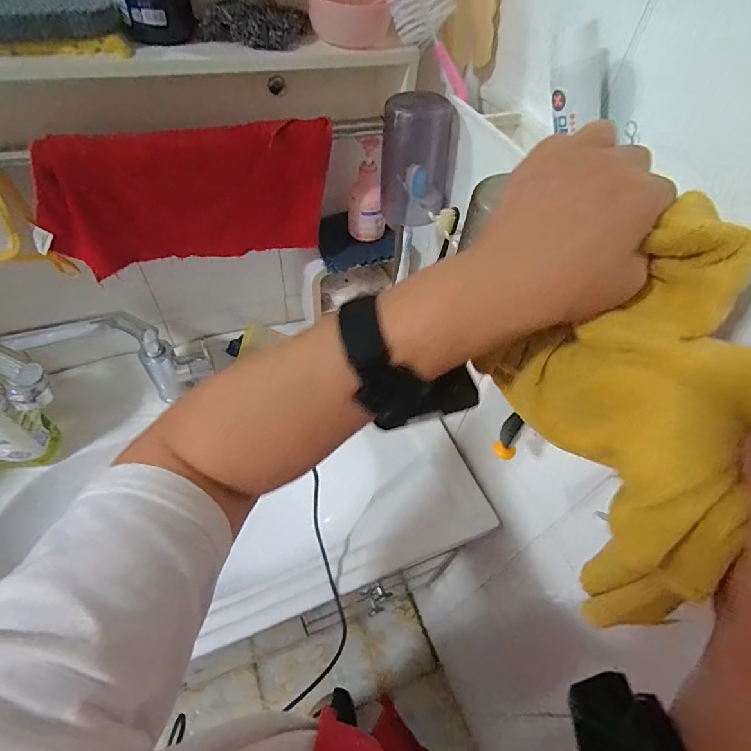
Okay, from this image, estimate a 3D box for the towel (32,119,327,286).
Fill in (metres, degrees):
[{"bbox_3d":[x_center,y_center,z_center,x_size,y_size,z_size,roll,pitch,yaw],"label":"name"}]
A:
[{"bbox_3d":[-0.206,-0.204,0.502,0.303,0.144,0.029,-13,54,-16],"label":"towel"}]

